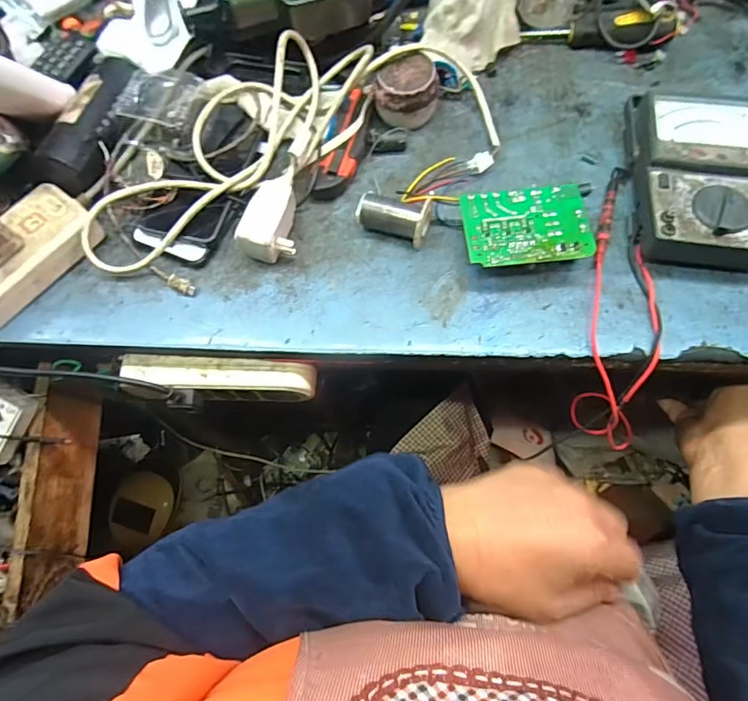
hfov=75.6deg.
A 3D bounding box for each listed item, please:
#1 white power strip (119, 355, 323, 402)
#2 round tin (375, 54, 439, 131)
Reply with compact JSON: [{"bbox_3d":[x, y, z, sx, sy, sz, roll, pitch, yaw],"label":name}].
[{"bbox_3d":[-0.142,0.027,0.446,0.172,0.042,0.039,0,69,0],"label":"white power strip"},{"bbox_3d":[0.034,-0.254,0.481,0.061,0.052,0.052,8,67,7],"label":"round tin"}]

